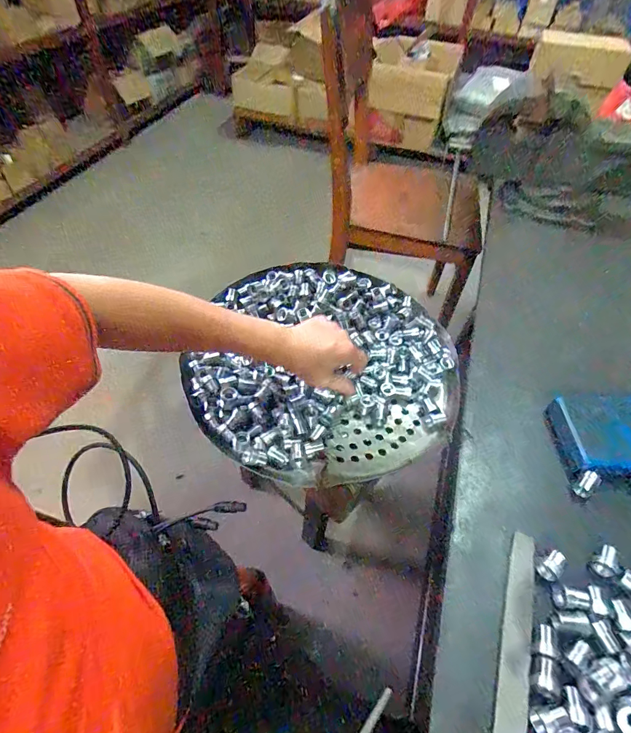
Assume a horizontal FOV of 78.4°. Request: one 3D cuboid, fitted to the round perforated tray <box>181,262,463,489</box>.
[{"bbox_3d":[0.011,-0.014,0.556,0.370,0.059,0.354,2,53,-3],"label":"round perforated tray"}]

